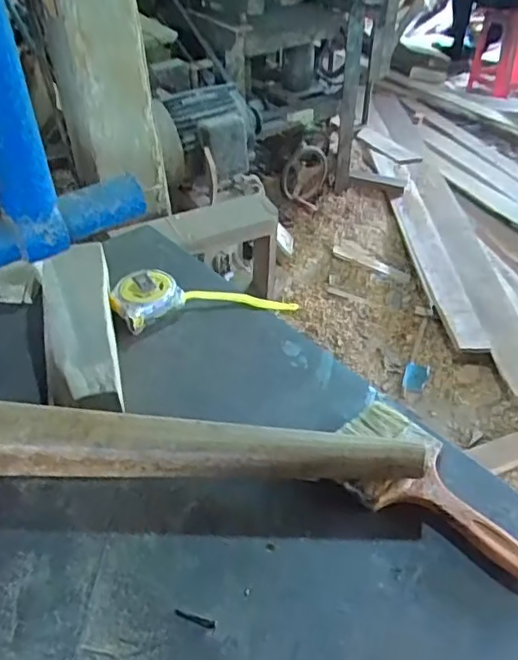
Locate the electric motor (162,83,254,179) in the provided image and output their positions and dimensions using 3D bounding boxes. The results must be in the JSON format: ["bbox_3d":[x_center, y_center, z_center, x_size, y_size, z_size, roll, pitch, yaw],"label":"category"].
[{"bbox_3d":[-0.131,-0.512,1.538,0.214,0.174,0.213,6,41,6],"label":"electric motor"}]

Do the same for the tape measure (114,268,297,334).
[{"bbox_3d":[-0.062,-0.041,0.642,0.189,0.035,0.068,-11,42,-13],"label":"tape measure"}]

